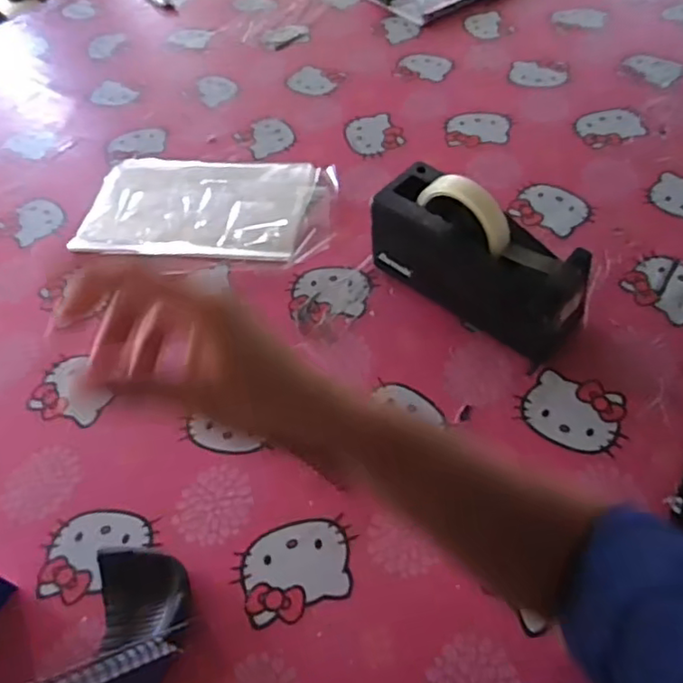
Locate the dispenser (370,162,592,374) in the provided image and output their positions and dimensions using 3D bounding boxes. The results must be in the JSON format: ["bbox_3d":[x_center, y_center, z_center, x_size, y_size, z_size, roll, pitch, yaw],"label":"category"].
[{"bbox_3d":[0.125,-0.080,0.576,0.202,0.119,0.071,37,64,27],"label":"dispenser"}]

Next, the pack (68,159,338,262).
[{"bbox_3d":[-0.156,-0.160,0.727,0.292,0.018,0.172,4,54,8],"label":"pack"}]

